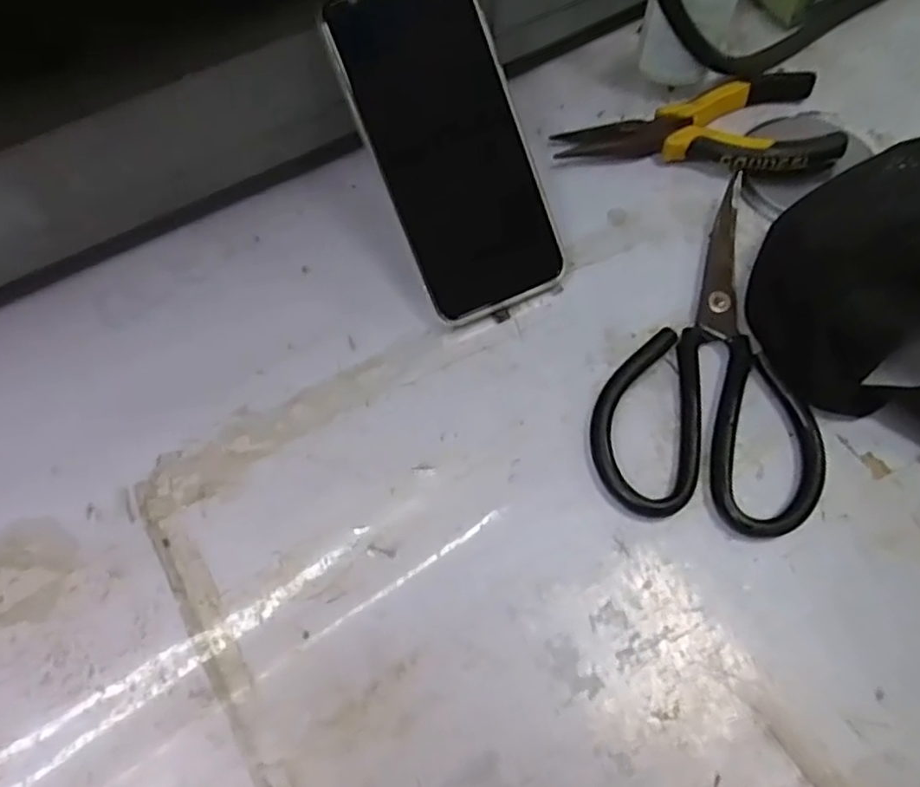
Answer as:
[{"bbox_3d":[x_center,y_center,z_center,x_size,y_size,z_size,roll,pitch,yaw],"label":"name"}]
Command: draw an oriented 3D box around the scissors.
[{"bbox_3d":[0.132,-0.023,0.344,0.105,0.013,0.186,16,67,8],"label":"scissors"}]

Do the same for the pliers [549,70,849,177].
[{"bbox_3d":[0.145,-0.147,0.397,0.162,0.021,0.078,-19,67,-7],"label":"pliers"}]

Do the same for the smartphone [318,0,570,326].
[{"bbox_3d":[-0.003,-0.120,0.340,0.076,0.008,0.161,-25,105,-10],"label":"smartphone"}]

